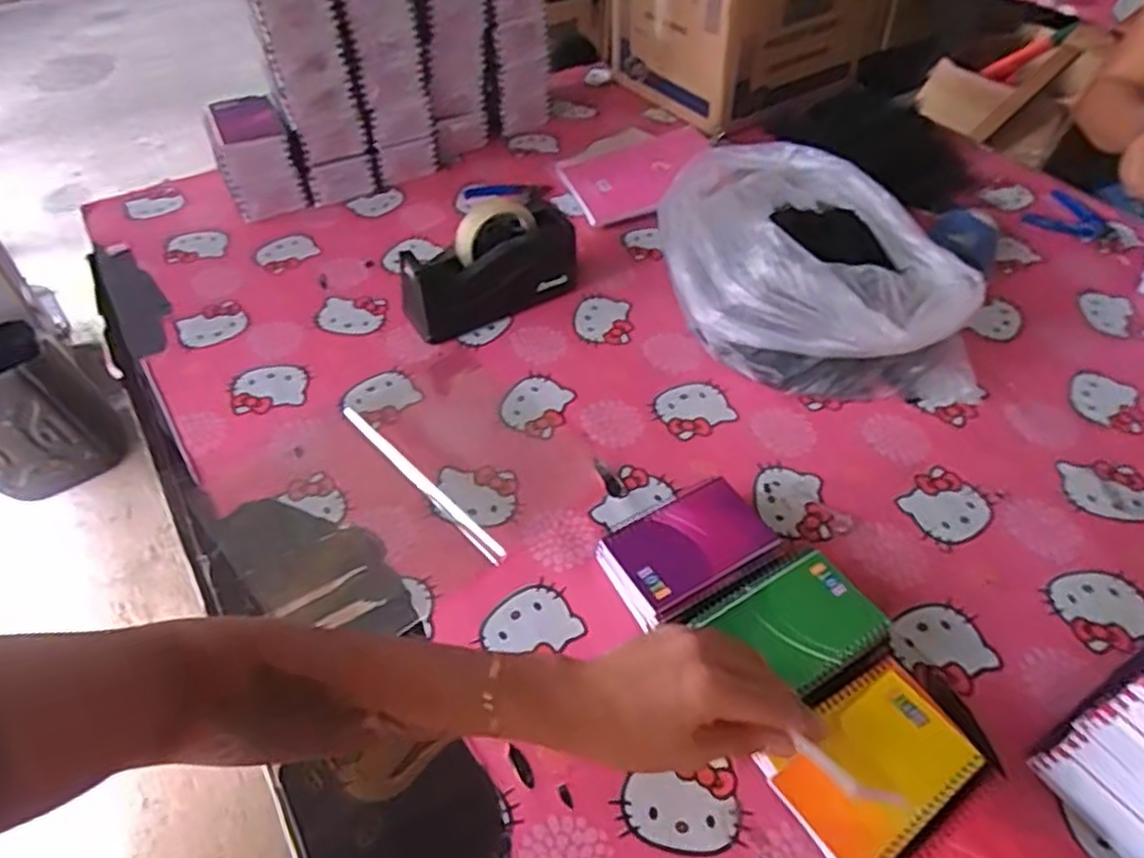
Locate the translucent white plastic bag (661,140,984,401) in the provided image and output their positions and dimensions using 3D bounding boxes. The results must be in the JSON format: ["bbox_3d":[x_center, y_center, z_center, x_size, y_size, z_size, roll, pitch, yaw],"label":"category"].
[{"bbox_3d":[0.261,-0.207,0.846,0.268,0.162,0.357,-8,48,-8],"label":"translucent white plastic bag"}]

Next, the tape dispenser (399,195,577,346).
[{"bbox_3d":[-0.098,-0.190,0.861,0.204,0.122,0.061,-23,51,-20],"label":"tape dispenser"}]

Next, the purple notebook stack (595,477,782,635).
[{"bbox_3d":[0.101,0.110,0.642,0.142,0.040,0.096,-25,52,-21],"label":"purple notebook stack"}]

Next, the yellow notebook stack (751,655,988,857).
[{"bbox_3d":[0.214,0.236,0.522,0.140,0.040,0.095,-27,53,-23],"label":"yellow notebook stack"}]

